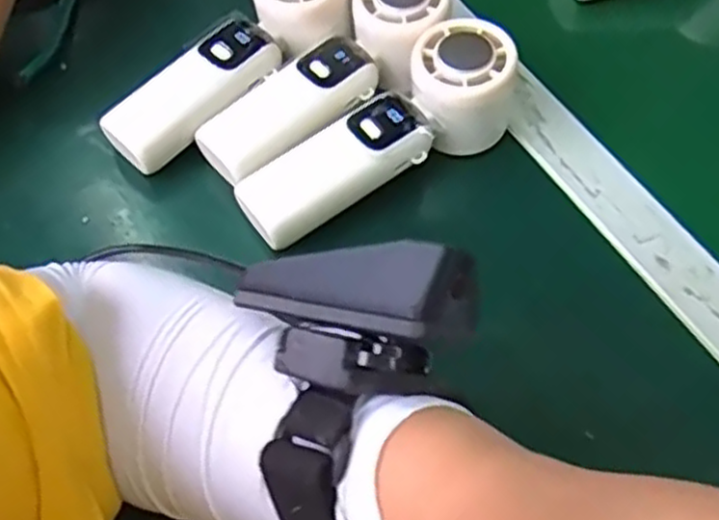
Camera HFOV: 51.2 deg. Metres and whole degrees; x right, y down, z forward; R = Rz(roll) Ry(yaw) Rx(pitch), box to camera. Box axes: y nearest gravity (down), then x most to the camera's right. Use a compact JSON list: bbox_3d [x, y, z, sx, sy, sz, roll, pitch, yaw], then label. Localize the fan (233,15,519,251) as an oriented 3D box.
[{"bbox_3d":[0.014,-0.063,0.414,0.167,0.059,0.054,-34,62,-5],"label":"fan"}]

